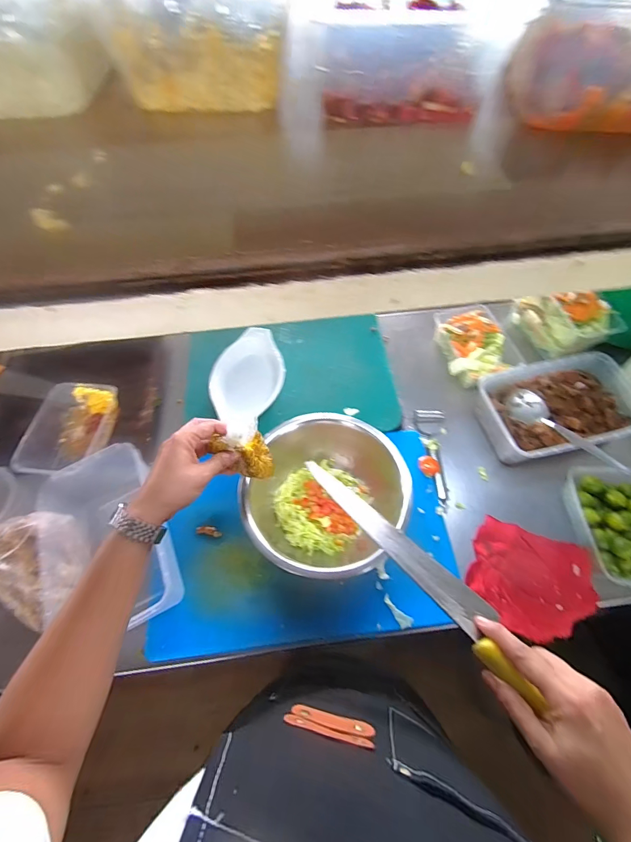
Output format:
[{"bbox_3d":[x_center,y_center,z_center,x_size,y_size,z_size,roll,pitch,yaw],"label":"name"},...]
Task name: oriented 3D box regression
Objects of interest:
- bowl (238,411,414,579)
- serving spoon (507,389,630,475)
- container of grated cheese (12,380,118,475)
[{"bbox_3d":[0.017,0.115,0.555,0.204,0.096,0.226,36,66,18],"label":"bowl"},{"bbox_3d":[0.402,0.016,0.612,0.062,0.030,0.207,-28,47,-13],"label":"serving spoon"},{"bbox_3d":[-0.423,0.020,0.657,0.117,0.060,0.176,8,61,5],"label":"container of grated cheese"}]

